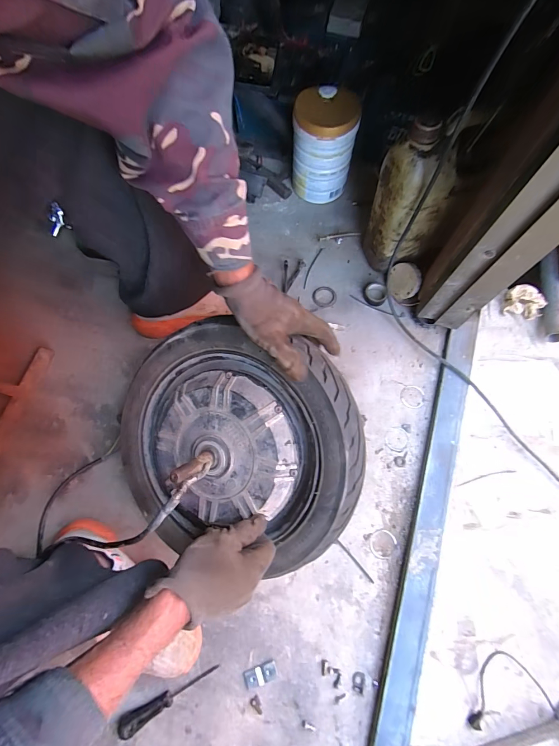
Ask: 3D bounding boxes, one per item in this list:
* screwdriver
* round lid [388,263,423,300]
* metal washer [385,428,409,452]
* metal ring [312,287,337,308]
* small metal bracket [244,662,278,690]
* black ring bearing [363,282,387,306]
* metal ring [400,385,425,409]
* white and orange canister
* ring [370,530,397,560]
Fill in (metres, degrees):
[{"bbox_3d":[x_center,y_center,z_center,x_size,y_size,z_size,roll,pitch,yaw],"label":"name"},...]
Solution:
[{"bbox_3d":[-0.160,0.473,0.481,0.145,0.024,0.024,-27,74,-7],"label":"screwdriver"},{"bbox_3d":[0.244,-0.179,0.644,0.060,0.013,0.065,13,110,41],"label":"round lid"},{"bbox_3d":[0.209,0.119,0.592,0.039,0.004,0.041,4,73,2],"label":"metal washer"},{"bbox_3d":[0.093,-0.157,0.682,0.050,0.006,0.048,0,73,1],"label":"metal ring"},{"bbox_3d":[-0.027,0.449,0.490,0.049,0.010,0.024,-21,74,-5],"label":"small metal bracket"},{"bbox_3d":[0.193,-0.160,0.669,0.047,0.014,0.046,0,73,1],"label":"black ring bearing"},{"bbox_3d":[0.246,0.044,0.611,0.044,0.004,0.044,0,73,1],"label":"metal ring"},{"bbox_3d":[0.088,-0.465,0.688,0.118,0.170,0.109,-2,73,1],"label":"white and orange canister"},{"bbox_3d":[0.168,0.279,0.542,0.037,0.004,0.044,38,77,12],"label":"ring"}]

